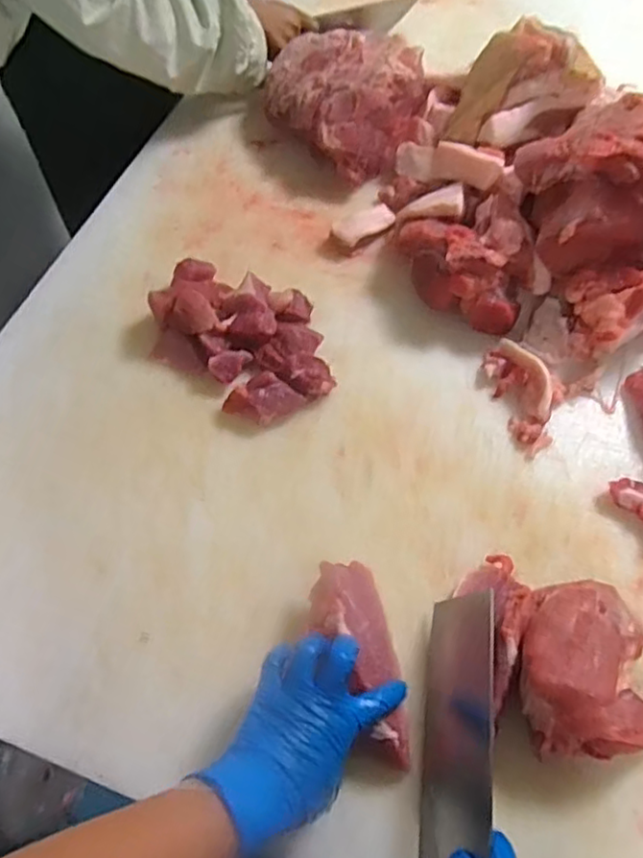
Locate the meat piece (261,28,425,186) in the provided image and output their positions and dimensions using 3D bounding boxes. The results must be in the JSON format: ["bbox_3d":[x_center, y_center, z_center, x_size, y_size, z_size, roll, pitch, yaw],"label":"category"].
[{"bbox_3d":[0.037,-0.440,0.860,0.177,0.095,0.196,-39,66,-16],"label":"meat piece"}]

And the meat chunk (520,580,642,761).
[{"bbox_3d":[0.214,0.186,0.514,0.113,0.071,0.133,-2,61,3],"label":"meat chunk"}]

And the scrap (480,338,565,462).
[{"bbox_3d":[0.217,-0.042,0.667,0.068,0.027,0.128,-15,61,-5],"label":"scrap"}]

